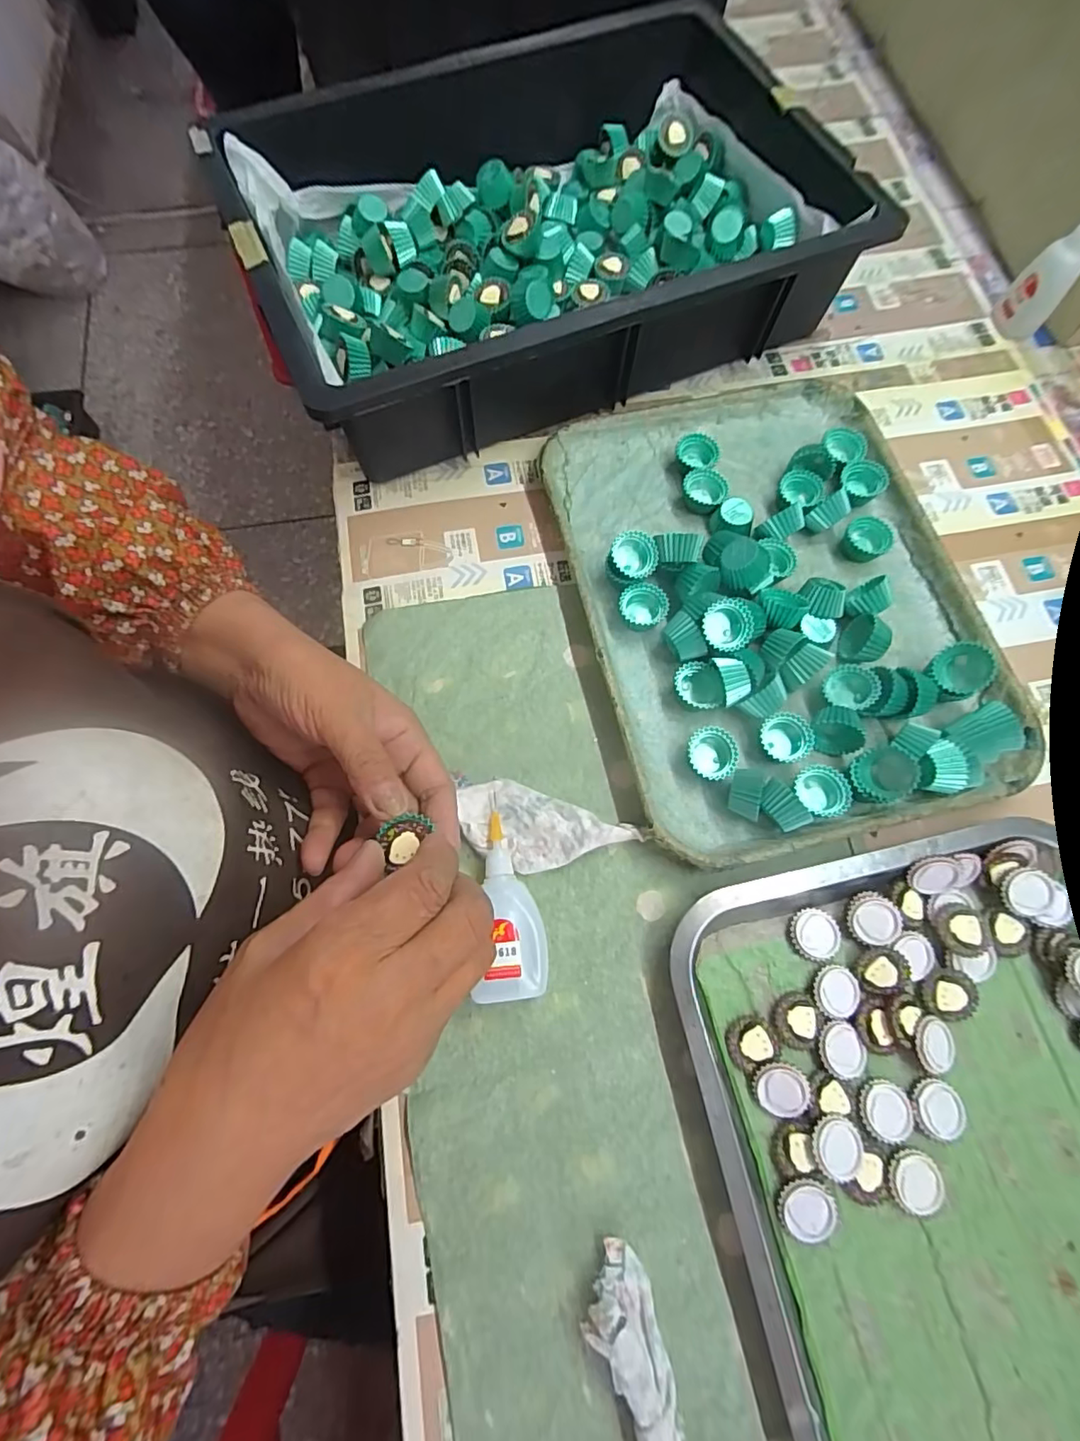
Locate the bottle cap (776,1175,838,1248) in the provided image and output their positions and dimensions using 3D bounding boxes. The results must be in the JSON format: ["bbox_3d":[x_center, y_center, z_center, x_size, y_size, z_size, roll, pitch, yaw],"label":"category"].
[{"bbox_3d":[0.134,0.246,0.275,0.029,0.008,0.028,0,71,-1],"label":"bottle cap"}]

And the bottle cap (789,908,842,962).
[{"bbox_3d":[0.160,0.124,0.318,0.028,0.005,0.027,0,71,-1],"label":"bottle cap"}]

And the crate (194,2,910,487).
[{"bbox_3d":[0.002,-0.389,0.440,0.430,0.094,0.325,-22,73,-8],"label":"crate"}]

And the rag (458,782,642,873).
[{"bbox_3d":[0.000,0.069,0.334,0.106,0.013,0.048,21,72,6],"label":"rag"}]

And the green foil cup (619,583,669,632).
[{"bbox_3d":[0.070,-0.077,0.376,0.030,0.019,0.031,0,71,-1],"label":"green foil cup"}]

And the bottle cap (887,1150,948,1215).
[{"bbox_3d":[0.192,0.234,0.278,0.030,0.008,0.026,20,72,6],"label":"bottle cap"}]

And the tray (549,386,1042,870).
[{"bbox_3d":[0.156,-0.091,0.376,0.256,0.032,0.334,-12,72,-5],"label":"tray"}]

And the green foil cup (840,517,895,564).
[{"bbox_3d":[0.235,-0.129,0.394,0.030,0.016,0.030,0,71,-1],"label":"green foil cup"}]

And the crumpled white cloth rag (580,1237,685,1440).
[{"bbox_3d":[0.044,0.301,0.253,0.033,0.020,0.092,-13,72,-5],"label":"crumpled white cloth rag"}]

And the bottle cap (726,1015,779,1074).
[{"bbox_3d":[0.115,0.175,0.298,0.027,0.004,0.024,-25,73,-9],"label":"bottle cap"}]

